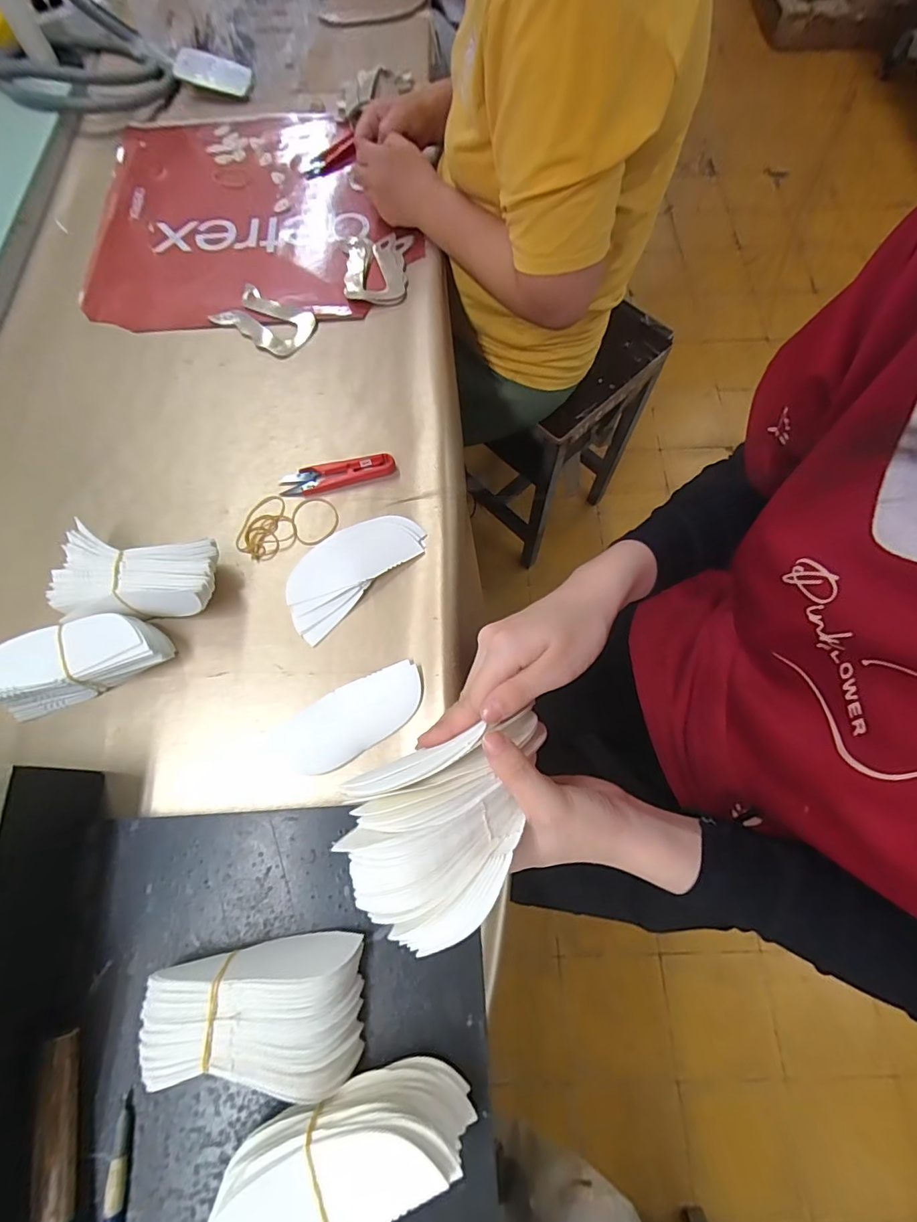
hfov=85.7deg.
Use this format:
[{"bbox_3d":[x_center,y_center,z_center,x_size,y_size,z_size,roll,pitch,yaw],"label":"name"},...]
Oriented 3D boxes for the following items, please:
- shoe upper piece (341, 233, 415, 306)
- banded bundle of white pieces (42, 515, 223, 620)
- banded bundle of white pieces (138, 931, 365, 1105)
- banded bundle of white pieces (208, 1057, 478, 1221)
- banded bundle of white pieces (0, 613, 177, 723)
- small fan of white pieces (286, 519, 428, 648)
[{"bbox_3d":[-0.104,-0.426,0.609,0.086,0.009,0.117,3,70,2],"label":"shoe upper piece"},{"bbox_3d":[-0.285,-0.032,0.446,0.140,0.053,0.076,-4,70,-1],"label":"banded bundle of white pieces"},{"bbox_3d":[-0.128,0.256,0.314,0.125,0.051,0.075,-2,70,0],"label":"banded bundle of white pieces"},{"bbox_3d":[-0.066,0.313,0.284,0.141,0.057,0.056,-21,71,-7],"label":"banded bundle of white pieces"},{"bbox_3d":[-0.324,0.040,0.420,0.136,0.054,0.054,-22,71,-7],"label":"banded bundle of white pieces"},{"bbox_3d":[-0.104,-0.044,0.469,0.144,0.011,0.070,-41,74,-13],"label":"small fan of white pieces"}]

